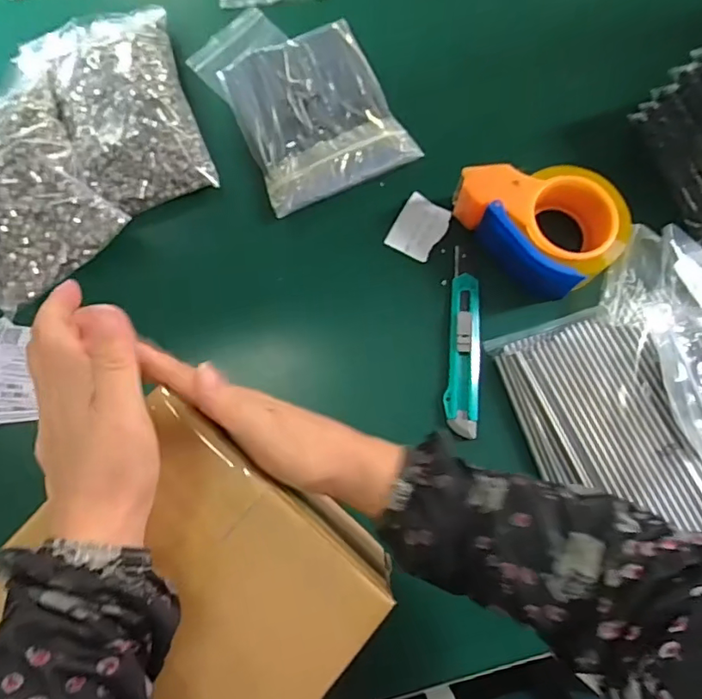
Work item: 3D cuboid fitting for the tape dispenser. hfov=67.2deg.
[{"bbox_3d":[0.174,-0.120,0.472,0.105,0.057,0.141,-41,79,-8],"label":"tape dispenser"}]

